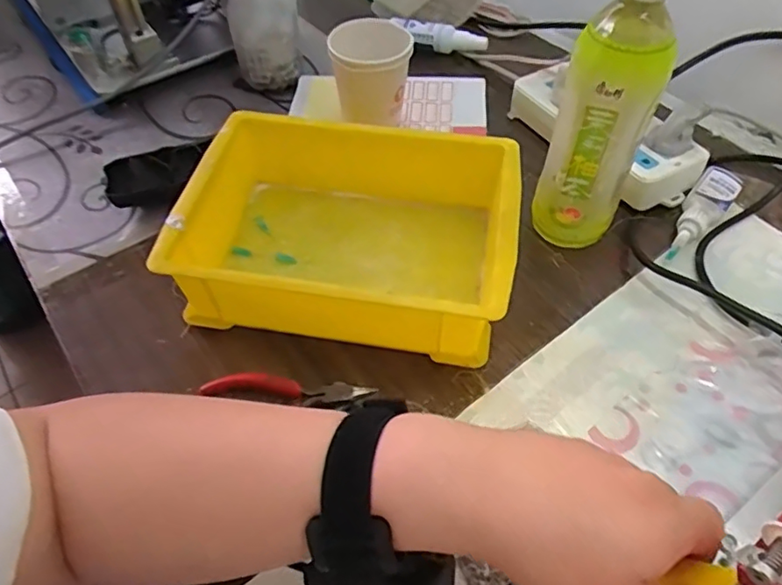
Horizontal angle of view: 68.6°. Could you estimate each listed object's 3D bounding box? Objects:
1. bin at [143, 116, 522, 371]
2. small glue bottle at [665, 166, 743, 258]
[{"bbox_3d":[-0.030,-0.051,0.449,0.248,0.072,0.175,7,53,6],"label":"bin"},{"bbox_3d":[0.263,-0.067,0.489,0.032,0.023,0.108,34,60,24],"label":"small glue bottle"}]

